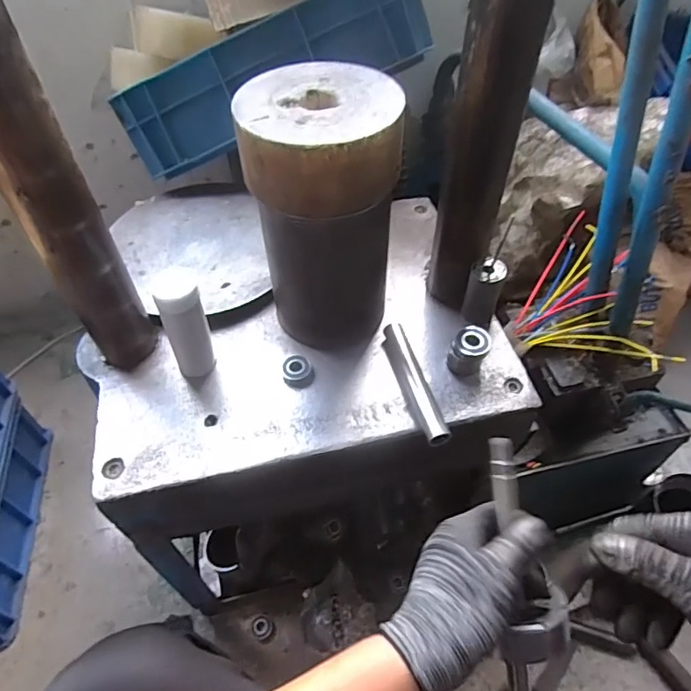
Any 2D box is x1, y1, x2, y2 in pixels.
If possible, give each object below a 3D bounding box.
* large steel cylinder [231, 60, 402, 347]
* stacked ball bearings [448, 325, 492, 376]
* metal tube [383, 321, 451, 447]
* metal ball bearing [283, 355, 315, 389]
[{"bbox_3d":[-0.020,-0.128,0.533,0.135,0.246,0.140,-3,51,-2],"label":"large steel cylinder"},{"bbox_3d":[0.135,0.007,0.563,0.039,0.044,0.036,0,51,0],"label":"stacked ball bearings"},{"bbox_3d":[0.073,0.040,0.552,0.024,0.022,0.151,-13,52,-9],"label":"metal tube"},{"bbox_3d":[-0.052,0.029,0.569,0.033,0.014,0.036,0,51,0],"label":"metal ball bearing"}]

